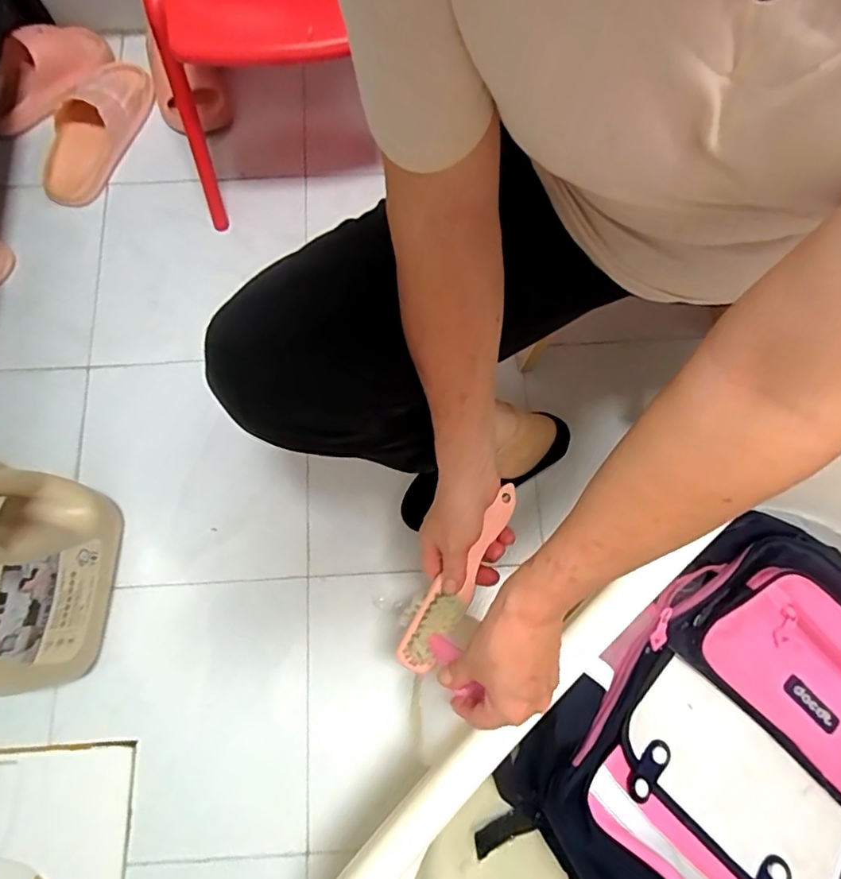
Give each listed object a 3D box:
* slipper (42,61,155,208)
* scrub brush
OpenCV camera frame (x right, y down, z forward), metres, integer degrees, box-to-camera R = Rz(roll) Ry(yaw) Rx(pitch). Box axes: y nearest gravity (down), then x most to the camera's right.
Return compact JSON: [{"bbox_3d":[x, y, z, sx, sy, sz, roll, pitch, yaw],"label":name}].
[{"bbox_3d":[-0.514,-0.487,0.836,0.096,0.077,0.253,20,75,4],"label":"slipper"},{"bbox_3d":[0.034,0.121,0.475,0.035,0.030,0.181,30,86,7],"label":"scrub brush"}]

